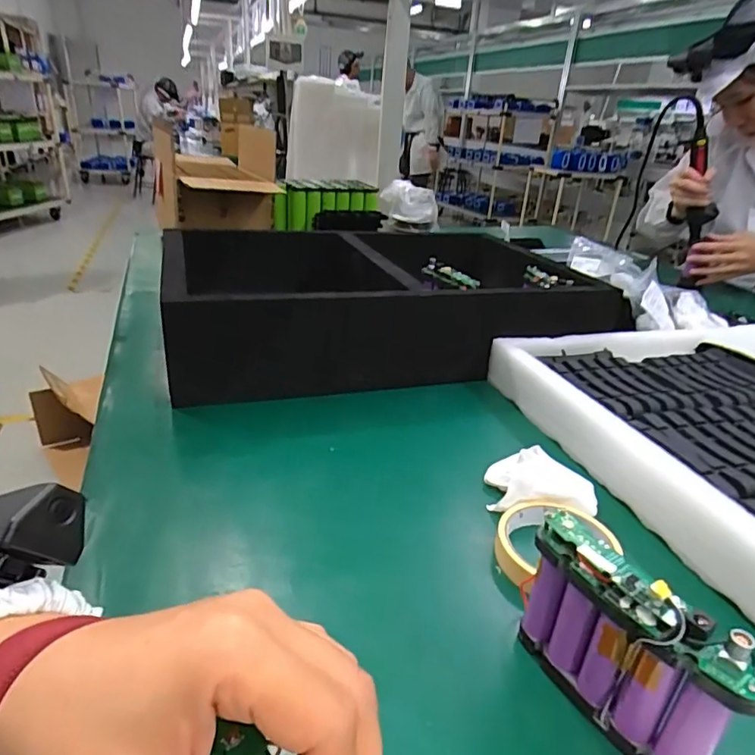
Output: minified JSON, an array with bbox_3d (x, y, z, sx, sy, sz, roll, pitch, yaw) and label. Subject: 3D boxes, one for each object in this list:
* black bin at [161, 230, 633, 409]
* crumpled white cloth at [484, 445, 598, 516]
[{"bbox_3d":[0.007,-0.120,0.756,0.560,0.121,0.369,-5,28,-18],"label":"black bin"},{"bbox_3d":[0.138,0.091,0.455,0.085,0.033,0.066,0,27,-8],"label":"crumpled white cloth"}]

